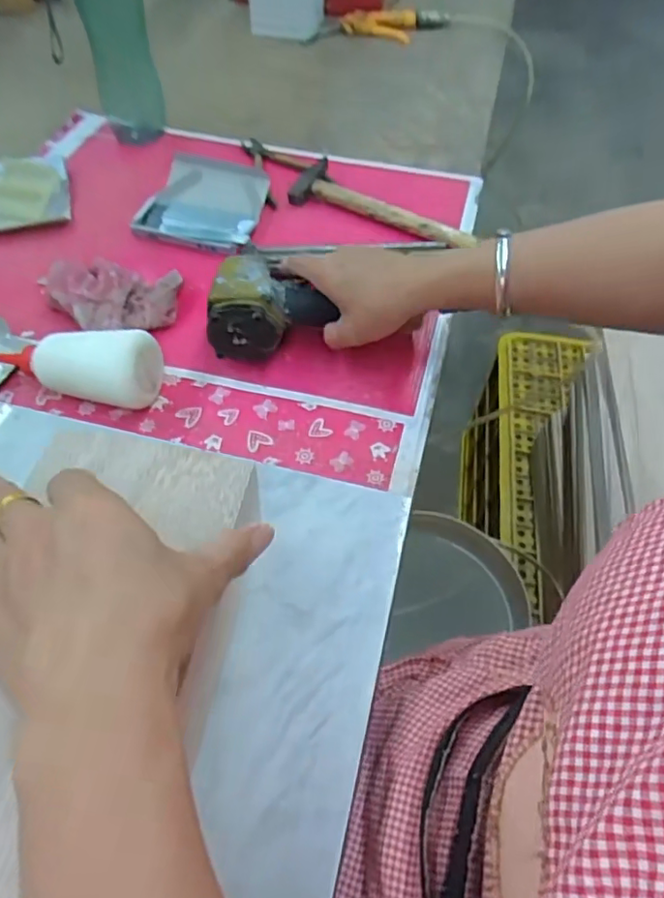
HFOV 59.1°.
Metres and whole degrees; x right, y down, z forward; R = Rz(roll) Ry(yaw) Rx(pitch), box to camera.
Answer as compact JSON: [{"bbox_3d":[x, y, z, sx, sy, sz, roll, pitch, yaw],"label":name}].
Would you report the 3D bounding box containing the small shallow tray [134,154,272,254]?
[{"bbox_3d":[-0.144,-0.282,0.671,0.127,0.014,0.121,16,70,9],"label":"small shallow tray"}]

